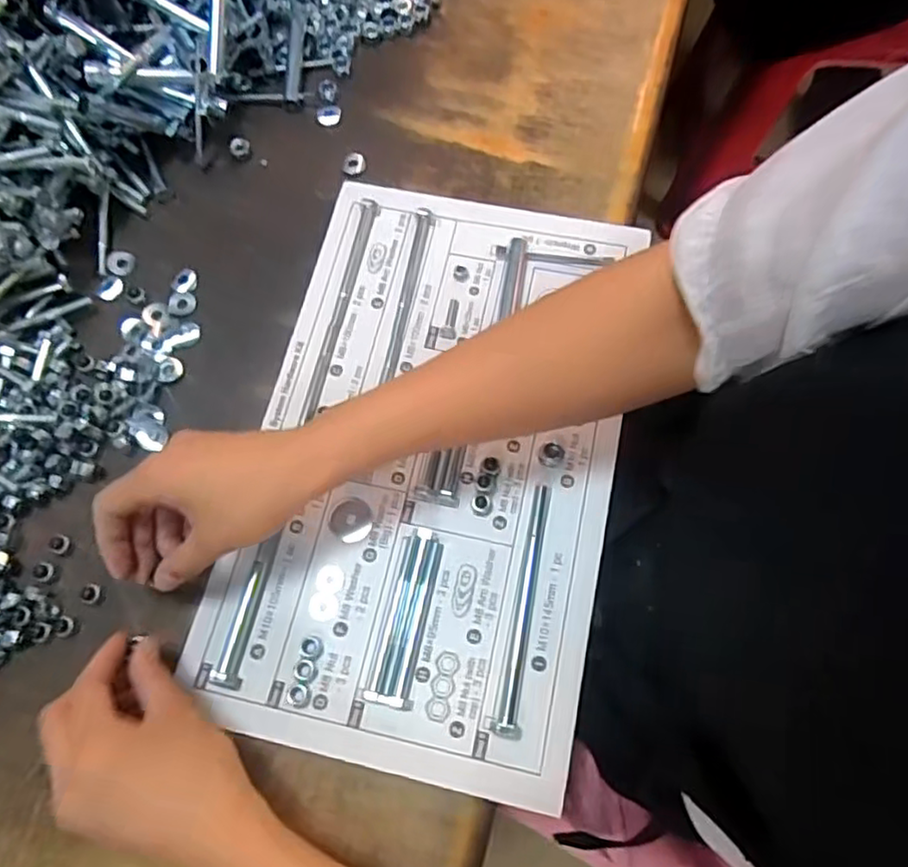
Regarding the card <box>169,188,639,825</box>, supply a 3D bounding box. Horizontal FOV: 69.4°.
[{"bbox_3d":[-0.013,0.009,0.444,0.237,0.010,0.389,11,71,6],"label":"card"}]

